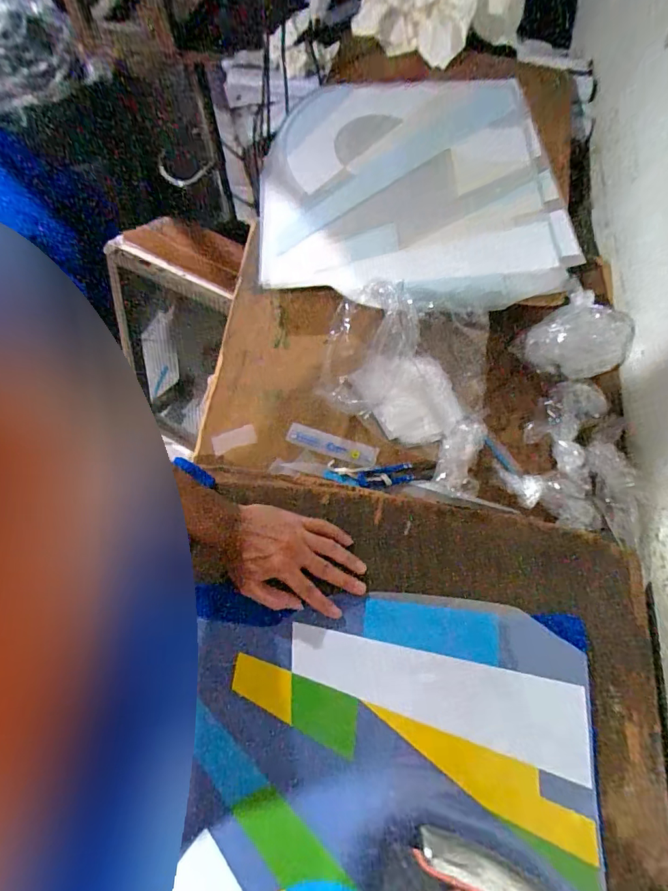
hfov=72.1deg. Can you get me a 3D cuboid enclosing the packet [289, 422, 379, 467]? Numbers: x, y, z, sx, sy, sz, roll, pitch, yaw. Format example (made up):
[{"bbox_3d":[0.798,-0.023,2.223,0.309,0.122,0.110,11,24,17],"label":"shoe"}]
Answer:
[{"bbox_3d":[-0.003,-0.002,0.651,0.130,0.004,0.030,17,66,7],"label":"packet"}]

